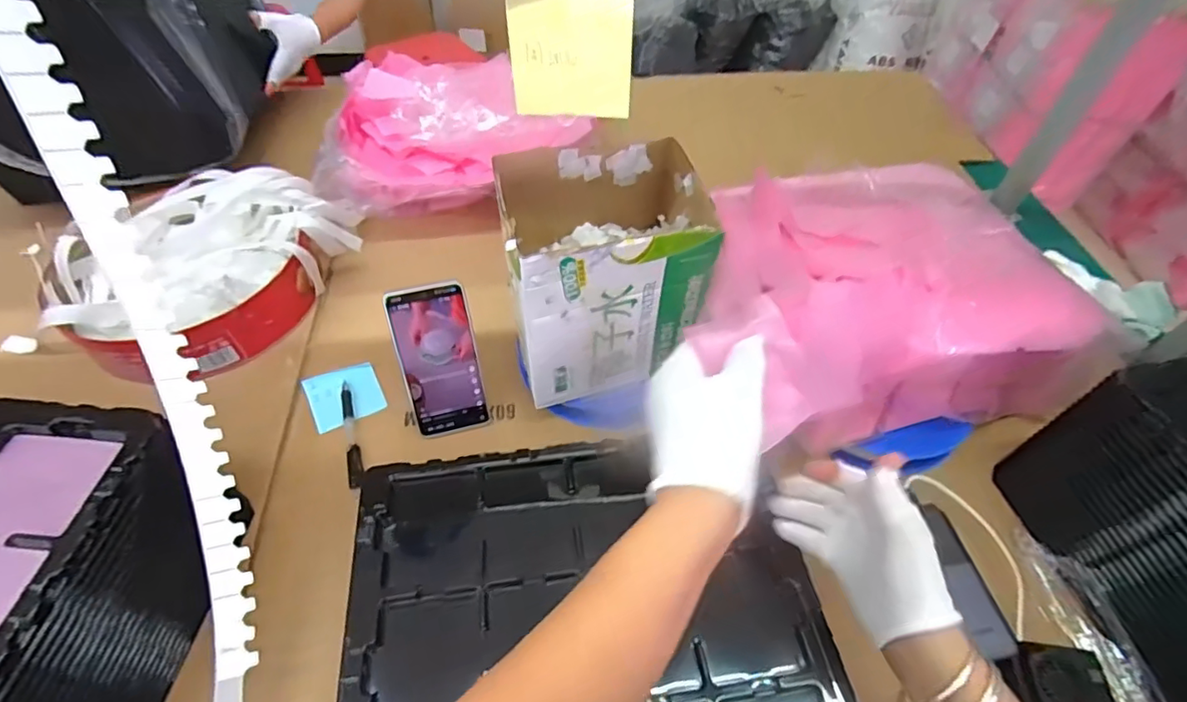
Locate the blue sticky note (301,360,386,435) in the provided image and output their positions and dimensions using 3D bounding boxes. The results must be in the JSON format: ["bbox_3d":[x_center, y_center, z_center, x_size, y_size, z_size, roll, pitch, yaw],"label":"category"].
[{"bbox_3d":[-0.285,0.048,0.653,0.076,0.007,0.073,-23,57,-19],"label":"blue sticky note"}]

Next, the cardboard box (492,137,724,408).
[{"bbox_3d":[0.006,-0.079,0.578,0.185,0.190,0.164,-8,53,-9],"label":"cardboard box"}]

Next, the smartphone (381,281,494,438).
[{"bbox_3d":[-0.159,0.011,0.593,0.078,0.163,0.011,-13,25,-13],"label":"smartphone"}]

